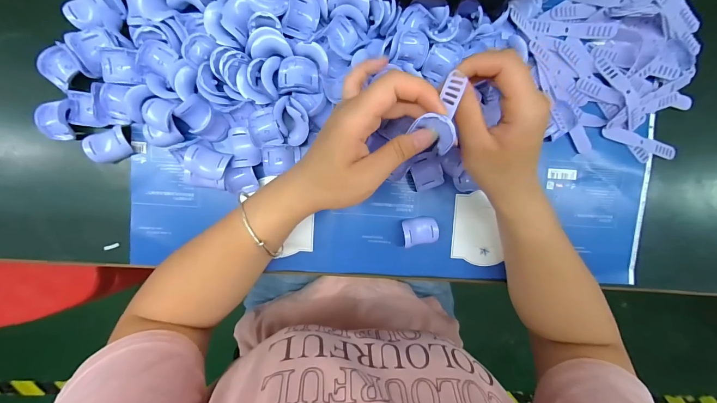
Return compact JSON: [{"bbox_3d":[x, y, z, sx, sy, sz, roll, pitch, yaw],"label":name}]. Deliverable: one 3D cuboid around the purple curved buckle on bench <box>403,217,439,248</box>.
[{"bbox_3d":[0.064,0.030,0.329,0.037,0.019,0.027,-8,95,-3],"label":"purple curved buckle on bench"}]

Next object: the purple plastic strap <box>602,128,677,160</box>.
[{"bbox_3d":[0.303,-0.065,0.338,0.086,0.006,0.015,18,93,-5],"label":"purple plastic strap"}]

